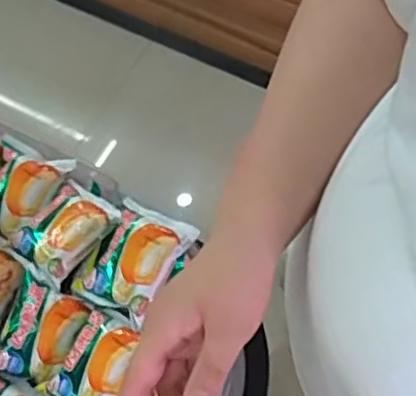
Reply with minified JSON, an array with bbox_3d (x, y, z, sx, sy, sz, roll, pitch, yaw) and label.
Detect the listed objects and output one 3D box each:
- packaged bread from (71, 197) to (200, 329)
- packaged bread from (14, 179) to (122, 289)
[{"bbox_3d":[-0.069,0.054,0.593,0.078,0.031,0.098,29,70,16],"label":"packaged bread"},{"bbox_3d":[-0.137,0.028,0.618,0.073,0.027,0.089,35,72,18],"label":"packaged bread"}]

